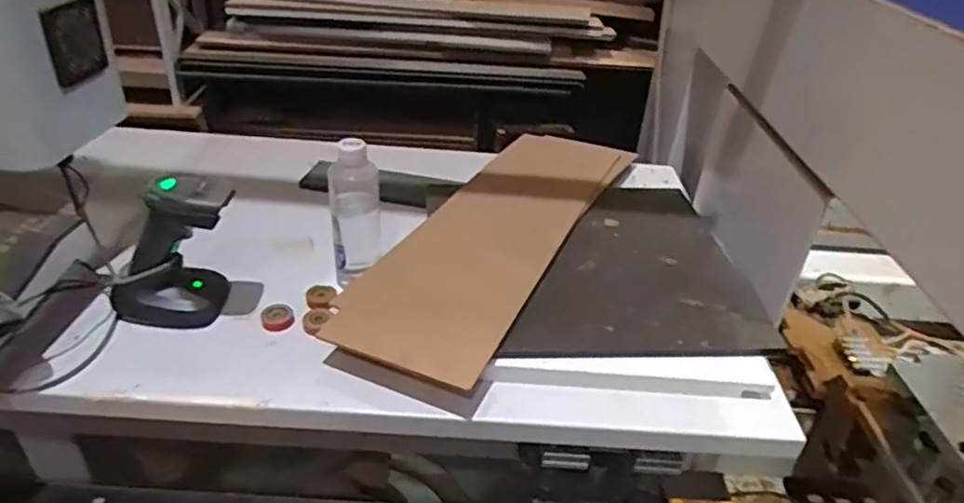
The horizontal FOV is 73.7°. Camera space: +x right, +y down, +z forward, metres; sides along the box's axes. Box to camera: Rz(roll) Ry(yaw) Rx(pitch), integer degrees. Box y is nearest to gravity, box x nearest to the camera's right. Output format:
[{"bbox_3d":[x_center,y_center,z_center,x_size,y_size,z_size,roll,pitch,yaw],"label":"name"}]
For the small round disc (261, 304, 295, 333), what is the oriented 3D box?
[{"bbox_3d":[-0.242,0.078,0.763,0.036,0.017,0.040,-9,35,-19],"label":"small round disc"}]

